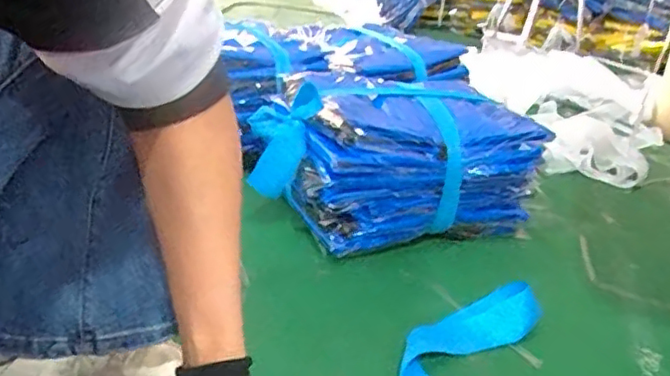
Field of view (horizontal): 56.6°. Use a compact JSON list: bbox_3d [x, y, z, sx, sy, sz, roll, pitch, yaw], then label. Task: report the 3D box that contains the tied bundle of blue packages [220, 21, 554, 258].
[{"bbox_3d":[0.059,-0.097,1.032,0.411,0.202,0.443,-3,27,-21],"label":"tied bundle of blue packages"}]

